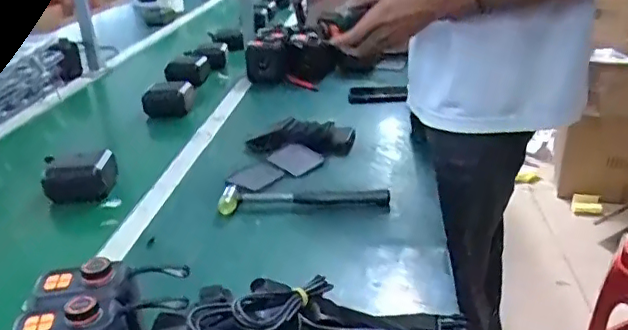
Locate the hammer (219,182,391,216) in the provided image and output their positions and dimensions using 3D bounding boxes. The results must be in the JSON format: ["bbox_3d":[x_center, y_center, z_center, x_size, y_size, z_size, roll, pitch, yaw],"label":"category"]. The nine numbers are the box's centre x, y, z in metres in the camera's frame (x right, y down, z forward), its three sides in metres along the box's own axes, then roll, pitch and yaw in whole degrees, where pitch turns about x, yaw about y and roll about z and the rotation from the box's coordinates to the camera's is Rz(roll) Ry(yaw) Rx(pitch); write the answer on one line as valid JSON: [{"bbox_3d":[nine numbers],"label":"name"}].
[{"bbox_3d":[-0.013,0.046,0.800,0.232,0.041,0.040,-2,25,0],"label":"hammer"}]

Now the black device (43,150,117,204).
[{"bbox_3d":[-0.366,0.015,0.894,0.111,0.061,0.086,0,25,5],"label":"black device"}]

